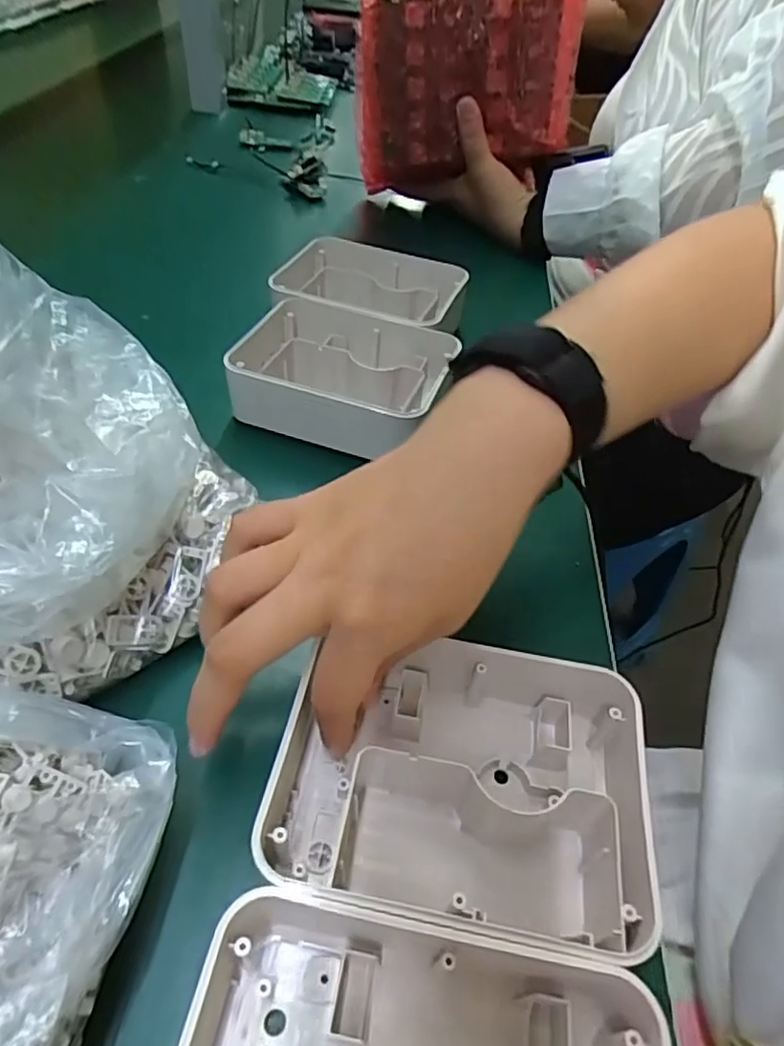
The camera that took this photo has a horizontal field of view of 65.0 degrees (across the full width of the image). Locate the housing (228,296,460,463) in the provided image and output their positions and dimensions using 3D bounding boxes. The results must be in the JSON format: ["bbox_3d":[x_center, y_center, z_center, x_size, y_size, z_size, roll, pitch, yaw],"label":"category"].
[{"bbox_3d":[-0.034,-0.092,0.397,0.133,0.046,0.101,14,48,9],"label":"housing"}]

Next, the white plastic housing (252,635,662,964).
[{"bbox_3d":[0.023,0.095,0.232,0.135,0.047,0.107,10,47,5],"label":"white plastic housing"}]

